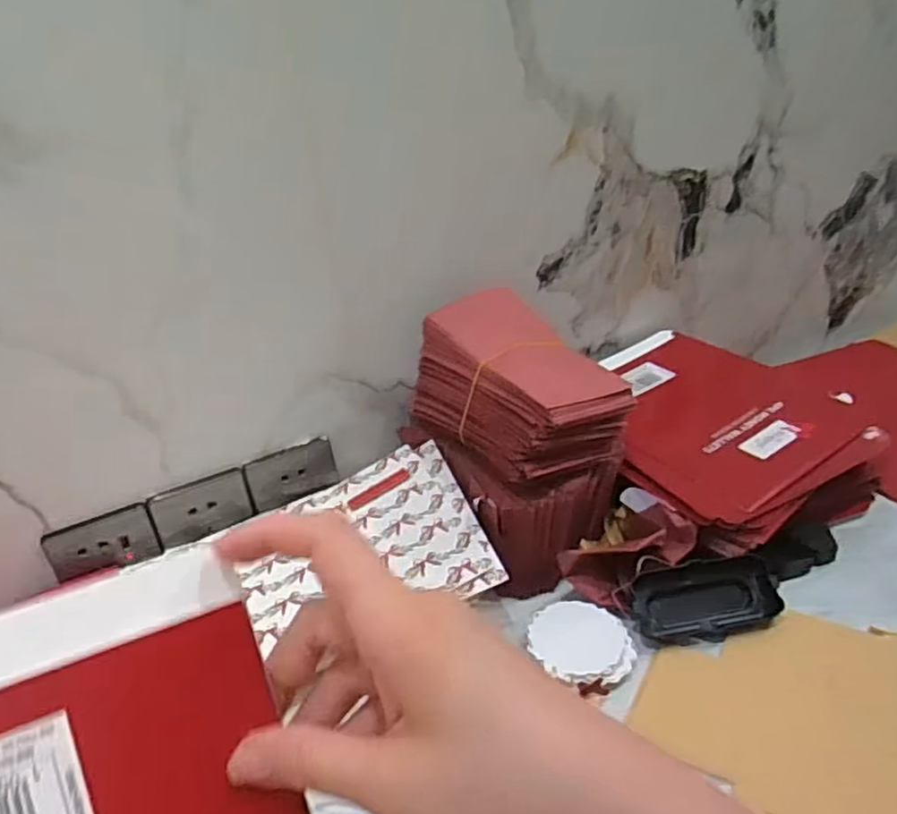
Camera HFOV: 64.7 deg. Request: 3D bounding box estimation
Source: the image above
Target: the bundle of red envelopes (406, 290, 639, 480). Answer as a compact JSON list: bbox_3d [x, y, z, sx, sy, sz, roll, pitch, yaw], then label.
[{"bbox_3d":[0.055,-0.022,0.608,0.112,0.098,0.189,-22,33,-25],"label":"bundle of red envelopes"}]

